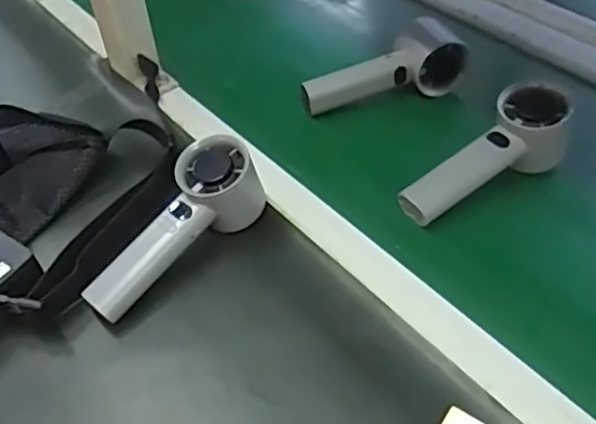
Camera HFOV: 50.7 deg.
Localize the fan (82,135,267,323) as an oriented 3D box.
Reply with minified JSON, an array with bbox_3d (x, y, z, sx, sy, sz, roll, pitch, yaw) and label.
[{"bbox_3d":[-0.093,0.009,0.467,0.158,0.061,0.055,-37,54,-24],"label":"fan"}]

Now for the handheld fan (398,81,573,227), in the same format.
[{"bbox_3d":[0.154,-0.042,0.501,0.150,0.057,0.054,-33,53,-21],"label":"handheld fan"}]

